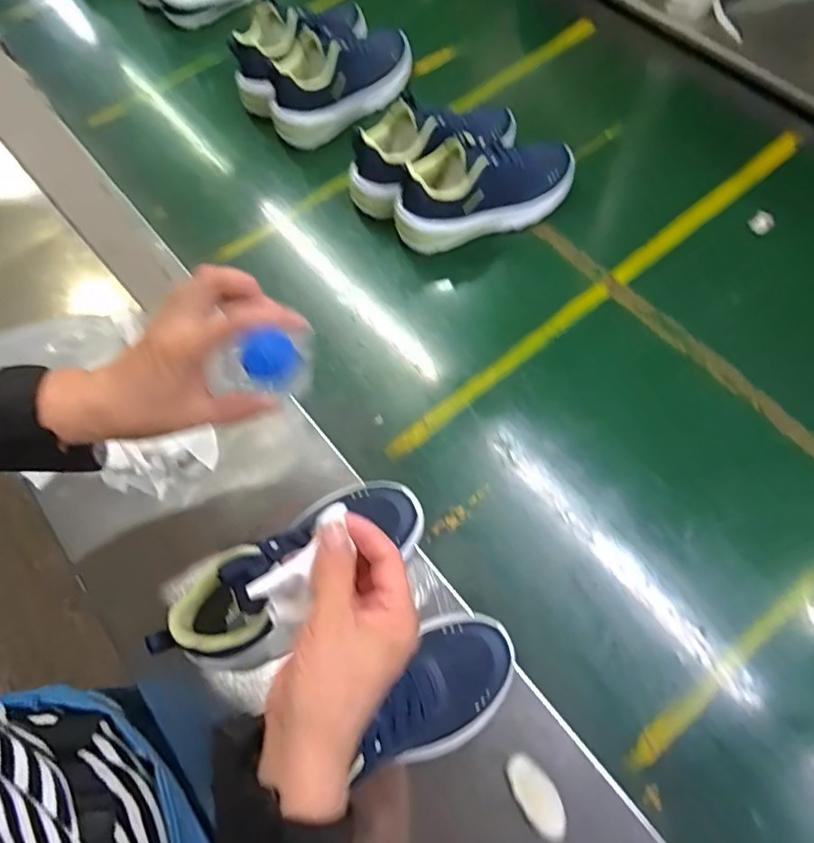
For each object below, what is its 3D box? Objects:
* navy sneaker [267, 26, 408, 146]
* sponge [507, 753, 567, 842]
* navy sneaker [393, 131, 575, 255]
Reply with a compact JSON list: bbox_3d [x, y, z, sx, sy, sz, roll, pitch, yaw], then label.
[{"bbox_3d":[-0.085,-0.459,0.723,0.215,0.098,0.083,-34,68,-8],"label":"navy sneaker"},{"bbox_3d":[0.101,0.289,0.421,0.030,0.015,0.057,-29,68,-6],"label":"sponge"},{"bbox_3d":[0.096,-0.276,0.636,0.217,0.101,0.072,-17,69,-4],"label":"navy sneaker"}]

